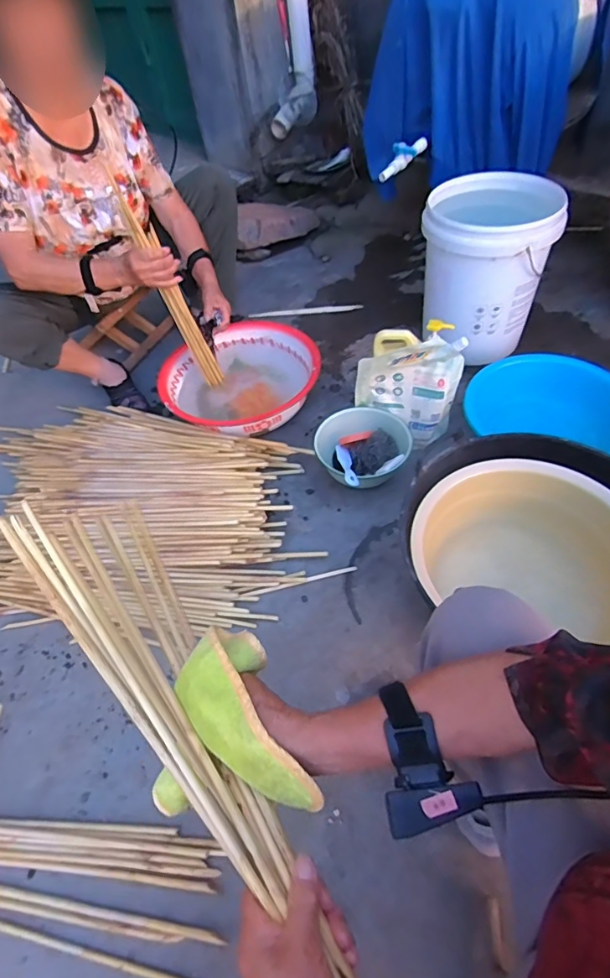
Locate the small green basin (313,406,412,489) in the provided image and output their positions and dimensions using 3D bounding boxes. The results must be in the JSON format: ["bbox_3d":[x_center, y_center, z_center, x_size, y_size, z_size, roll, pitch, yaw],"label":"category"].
[{"bbox_3d":[0.129,-0.079,1.035,0.190,0.108,0.181,-4,52,5],"label":"small green basin"}]

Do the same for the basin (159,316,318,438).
[{"bbox_3d":[-0.166,-0.272,1.200,0.362,0.113,0.345,-4,52,5],"label":"basin"}]

